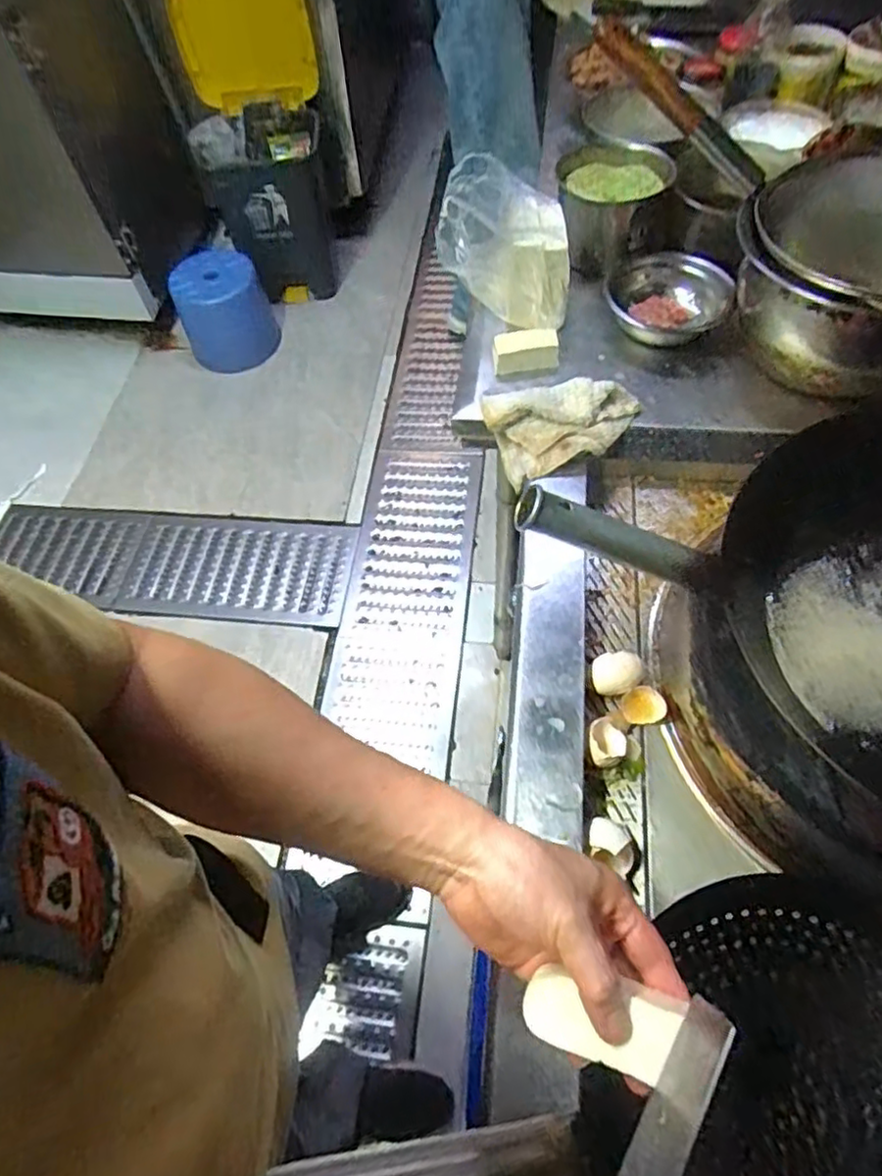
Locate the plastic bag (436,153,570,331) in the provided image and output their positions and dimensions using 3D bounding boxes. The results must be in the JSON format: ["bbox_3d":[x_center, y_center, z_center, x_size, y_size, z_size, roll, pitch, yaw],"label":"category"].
[{"bbox_3d":[0.082,-0.456,0.885,0.148,0.126,0.202,-9,59,-1],"label":"plastic bag"}]

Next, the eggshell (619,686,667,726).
[{"bbox_3d":[0.195,0.114,0.635,0.037,0.017,0.034,-2,60,3],"label":"eggshell"}]

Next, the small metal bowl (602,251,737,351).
[{"bbox_3d":[0.299,-0.382,0.862,0.134,0.057,0.128,-2,60,3],"label":"small metal bowl"}]

